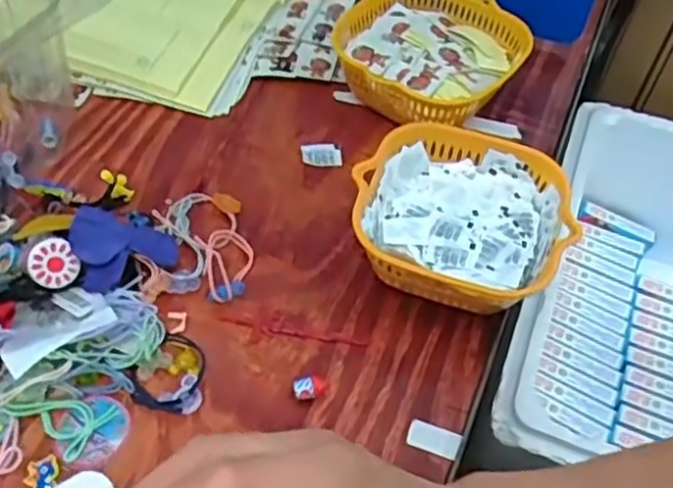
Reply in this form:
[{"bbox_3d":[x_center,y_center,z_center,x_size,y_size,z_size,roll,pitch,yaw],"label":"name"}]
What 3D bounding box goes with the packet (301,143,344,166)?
[{"bbox_3d":[-0.011,-0.074,0.575,0.033,0.004,0.023,-6,54,-10],"label":"packet"}]

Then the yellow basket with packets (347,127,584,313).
[{"bbox_3d":[0.083,-0.011,0.493,0.144,0.064,0.135,14,53,5],"label":"yellow basket with packets"}]

